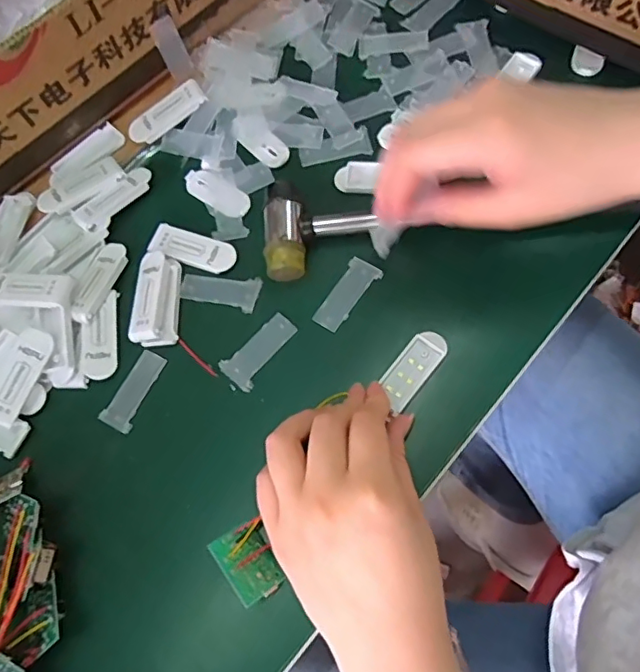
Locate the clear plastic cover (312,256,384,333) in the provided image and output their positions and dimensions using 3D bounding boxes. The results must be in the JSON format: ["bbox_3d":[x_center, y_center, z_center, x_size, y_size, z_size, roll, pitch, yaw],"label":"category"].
[{"bbox_3d":[0.015,-0.025,0.332,0.020,0.006,0.047,36,76,12],"label":"clear plastic cover"}]

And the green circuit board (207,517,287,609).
[{"bbox_3d":[-0.035,0.113,0.278,0.027,0.004,0.035,-21,63,-38],"label":"green circuit board"}]

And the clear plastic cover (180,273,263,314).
[{"bbox_3d":[-0.061,-0.028,0.340,0.048,0.004,0.021,11,73,4],"label":"clear plastic cover"}]

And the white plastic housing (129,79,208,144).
[{"bbox_3d":[-0.104,-0.152,0.381,0.057,0.009,0.021,-35,74,3],"label":"white plastic housing"}]

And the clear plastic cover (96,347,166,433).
[{"bbox_3d":[-0.107,0.031,0.322,0.020,0.004,0.047,27,75,9],"label":"clear plastic cover"}]

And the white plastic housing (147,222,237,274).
[{"bbox_3d":[-0.079,-0.055,0.347,0.055,0.004,0.021,20,74,7],"label":"white plastic housing"}]

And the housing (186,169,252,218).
[{"bbox_3d":[-0.068,-0.094,0.363,0.050,0.004,0.021,36,76,12],"label":"housing"}]

